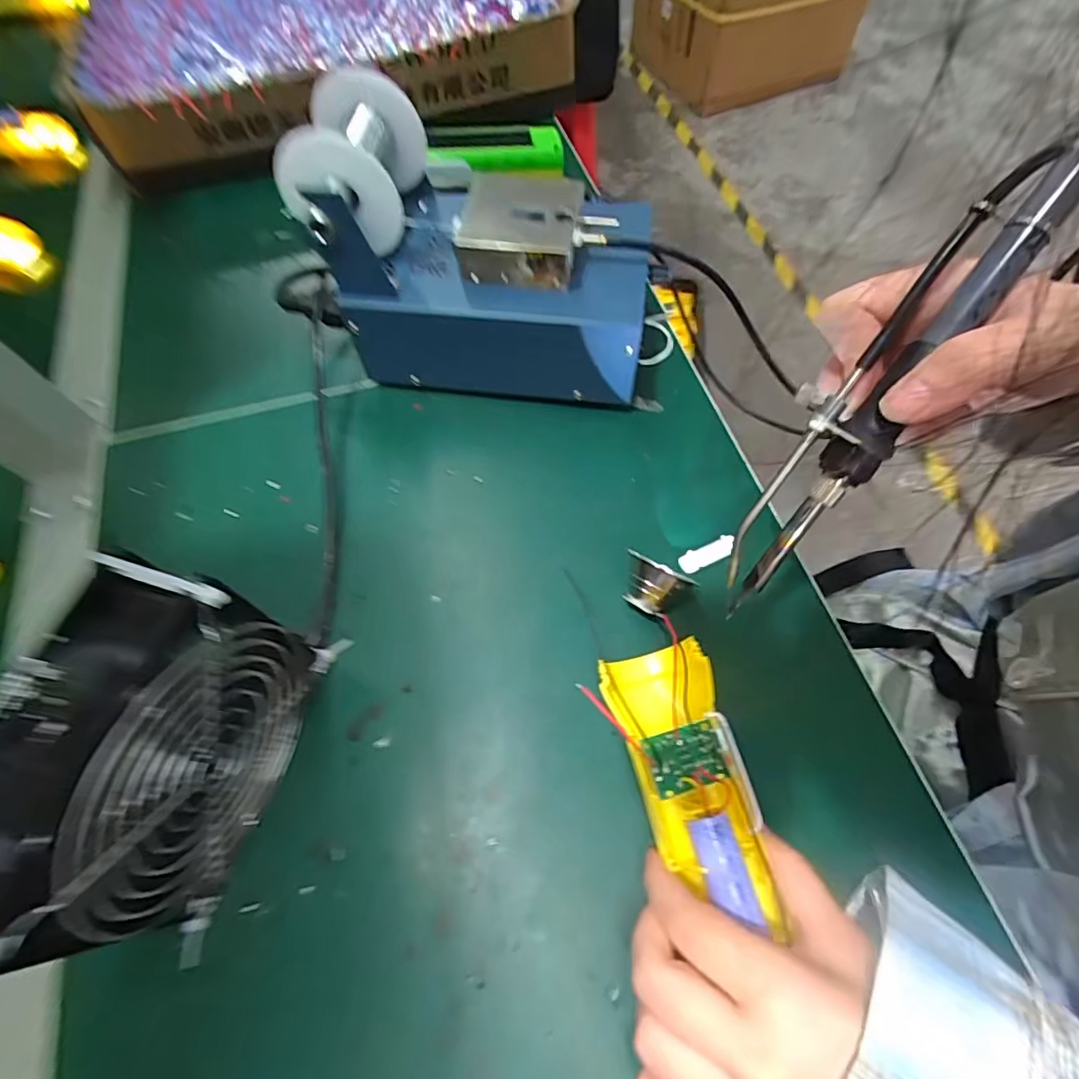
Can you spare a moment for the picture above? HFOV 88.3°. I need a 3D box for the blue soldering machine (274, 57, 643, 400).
[{"bbox_3d":[-0.035,-0.172,0.343,0.203,0.130,0.115,6,64,5],"label":"blue soldering machine"}]

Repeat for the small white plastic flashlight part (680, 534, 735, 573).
[{"bbox_3d":[0.097,0.008,0.319,0.034,0.006,0.011,-24,65,-9],"label":"small white plastic flashlight part"}]

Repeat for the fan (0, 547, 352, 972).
[{"bbox_3d":[-0.143,0.082,0.217,0.056,0.130,0.125,16,65,10],"label":"fan"}]

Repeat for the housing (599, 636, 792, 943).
[{"bbox_3d":[0.065,0.103,0.248,0.049,0.034,0.116,-13,53,-4],"label":"housing"}]

